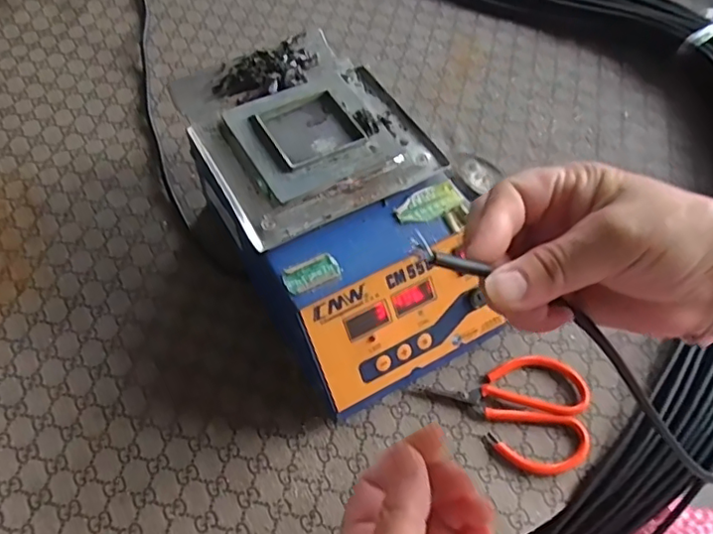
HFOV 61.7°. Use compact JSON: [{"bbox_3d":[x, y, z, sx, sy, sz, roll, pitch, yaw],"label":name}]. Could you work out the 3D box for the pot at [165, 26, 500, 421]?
[{"bbox_3d":[-0.021,-0.044,0.435,0.150,0.102,0.257,-27,65,-17],"label":"pot"}]

